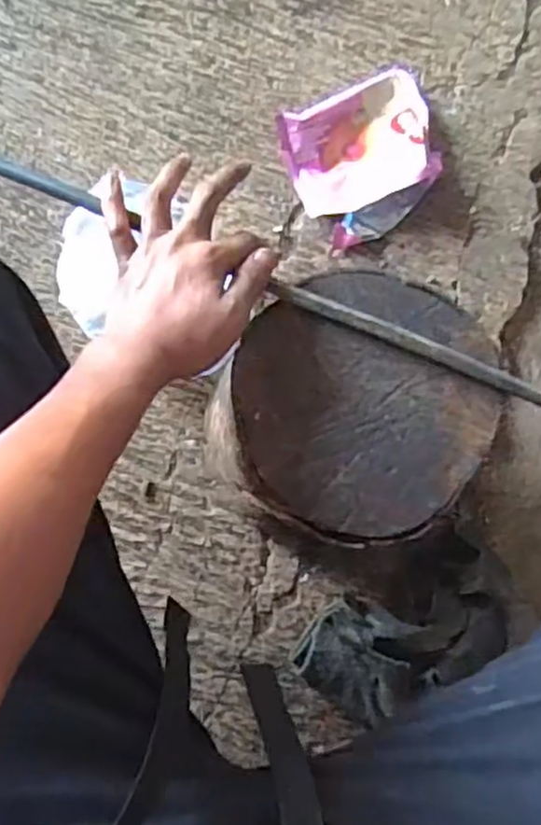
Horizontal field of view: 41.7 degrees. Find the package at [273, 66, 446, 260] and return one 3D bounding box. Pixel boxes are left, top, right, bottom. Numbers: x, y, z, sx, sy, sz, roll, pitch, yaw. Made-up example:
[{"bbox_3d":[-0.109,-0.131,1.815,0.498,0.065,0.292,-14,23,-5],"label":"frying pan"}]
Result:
[{"bbox_3d":[0.101,-0.259,0.713,0.161,0.033,0.143,-30,88,-10],"label":"package"}]

